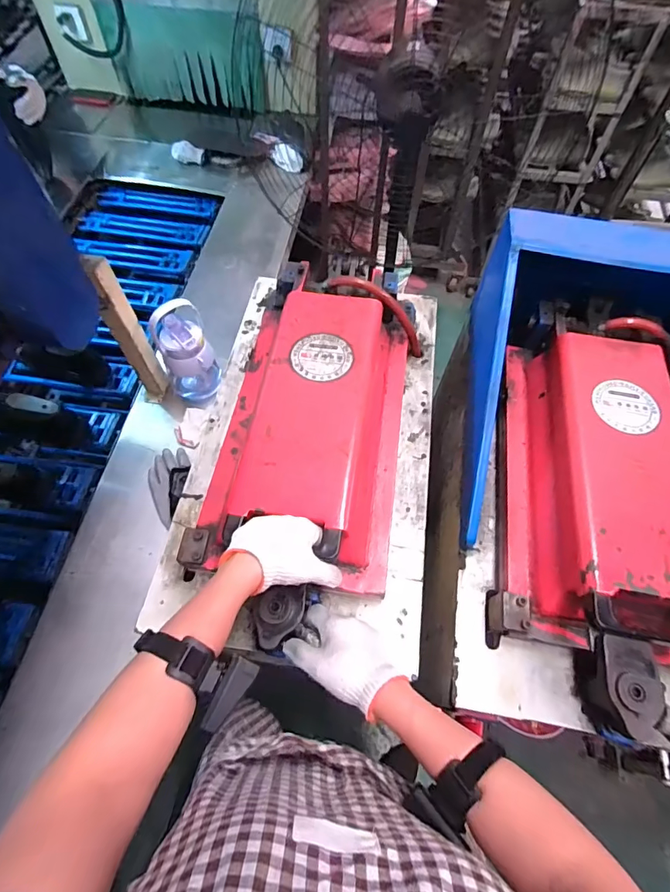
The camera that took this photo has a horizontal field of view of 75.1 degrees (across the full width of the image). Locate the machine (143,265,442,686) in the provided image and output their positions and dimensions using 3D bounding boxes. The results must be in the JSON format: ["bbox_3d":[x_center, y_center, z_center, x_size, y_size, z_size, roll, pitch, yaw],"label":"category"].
[{"bbox_3d":[-0.026,-0.045,0.708,0.385,0.162,0.671,9,65,1],"label":"machine"}]

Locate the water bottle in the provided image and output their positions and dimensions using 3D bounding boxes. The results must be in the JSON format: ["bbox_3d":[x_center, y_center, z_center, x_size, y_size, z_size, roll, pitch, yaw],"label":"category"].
[{"bbox_3d":[-0.308,-0.194,0.902,0.107,0.236,0.090,-21,68,-12],"label":"water bottle"}]

